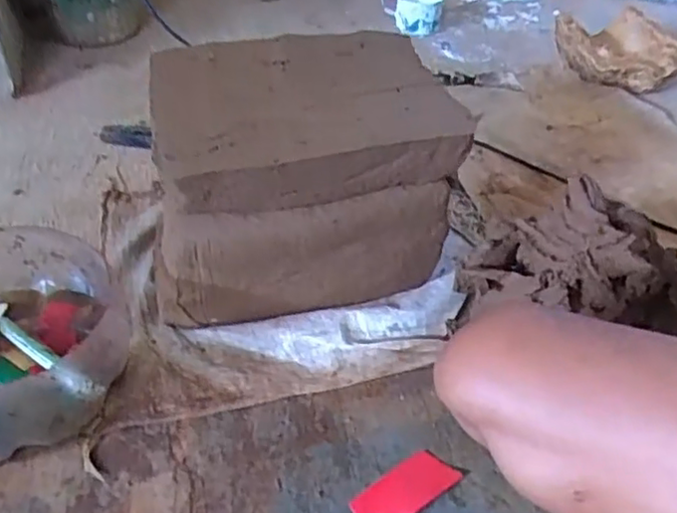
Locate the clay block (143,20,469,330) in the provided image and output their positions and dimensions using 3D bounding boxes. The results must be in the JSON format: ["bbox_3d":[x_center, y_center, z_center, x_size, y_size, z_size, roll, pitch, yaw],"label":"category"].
[{"bbox_3d":[-0.049,-0.098,0.800,0.332,0.244,0.241,-7,43,-11],"label":"clay block"}]

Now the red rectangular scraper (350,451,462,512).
[{"bbox_3d":[0.066,0.229,0.642,0.110,0.011,0.046,-26,49,-30],"label":"red rectangular scraper"}]

